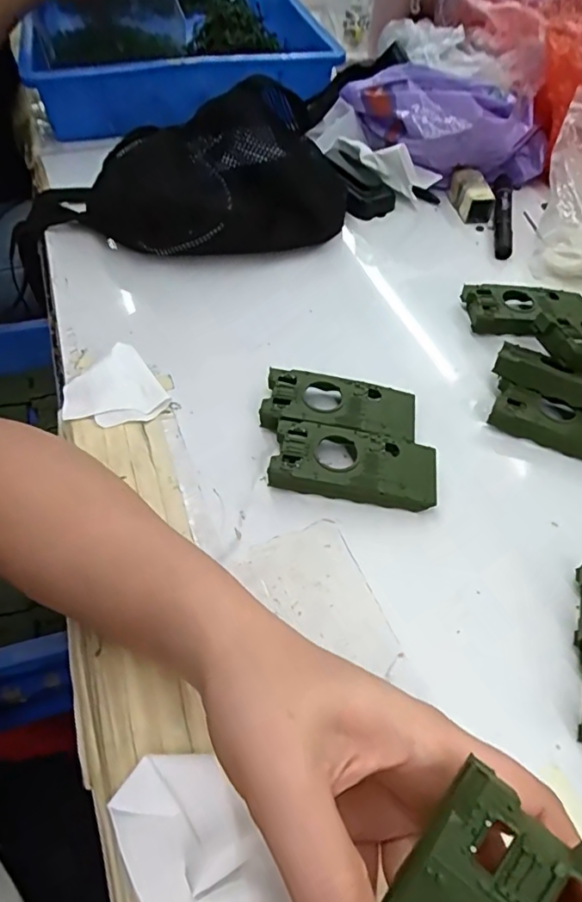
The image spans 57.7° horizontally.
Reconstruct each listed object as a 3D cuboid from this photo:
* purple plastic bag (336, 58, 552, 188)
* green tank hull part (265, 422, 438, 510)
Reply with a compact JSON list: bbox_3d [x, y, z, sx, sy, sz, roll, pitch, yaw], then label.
[{"bbox_3d":[0.164,-0.337,0.546,0.220,0.081,0.100,8,52,3],"label":"purple plastic bag"},{"bbox_3d":[0.041,0.010,0.343,0.103,0.021,0.049,9,52,4],"label":"green tank hull part"}]

